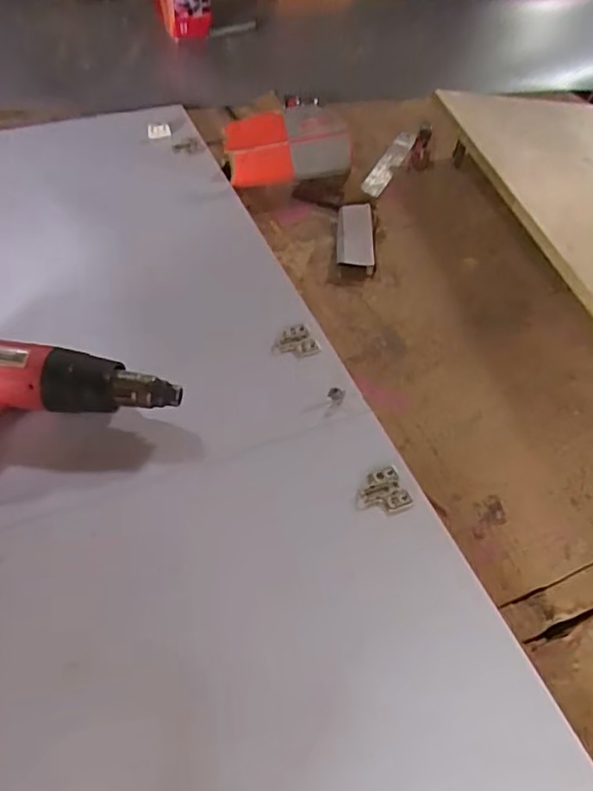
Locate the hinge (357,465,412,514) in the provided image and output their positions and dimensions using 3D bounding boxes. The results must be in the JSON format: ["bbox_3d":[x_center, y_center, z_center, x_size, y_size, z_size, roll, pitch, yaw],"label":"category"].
[{"bbox_3d":[0.086,0.099,0.607,0.052,0.006,0.050,-13,54,-12],"label":"hinge"}]

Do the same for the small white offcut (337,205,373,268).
[{"bbox_3d":[0.090,-0.244,0.918,0.053,0.019,0.150,4,52,1],"label":"small white offcut"}]

